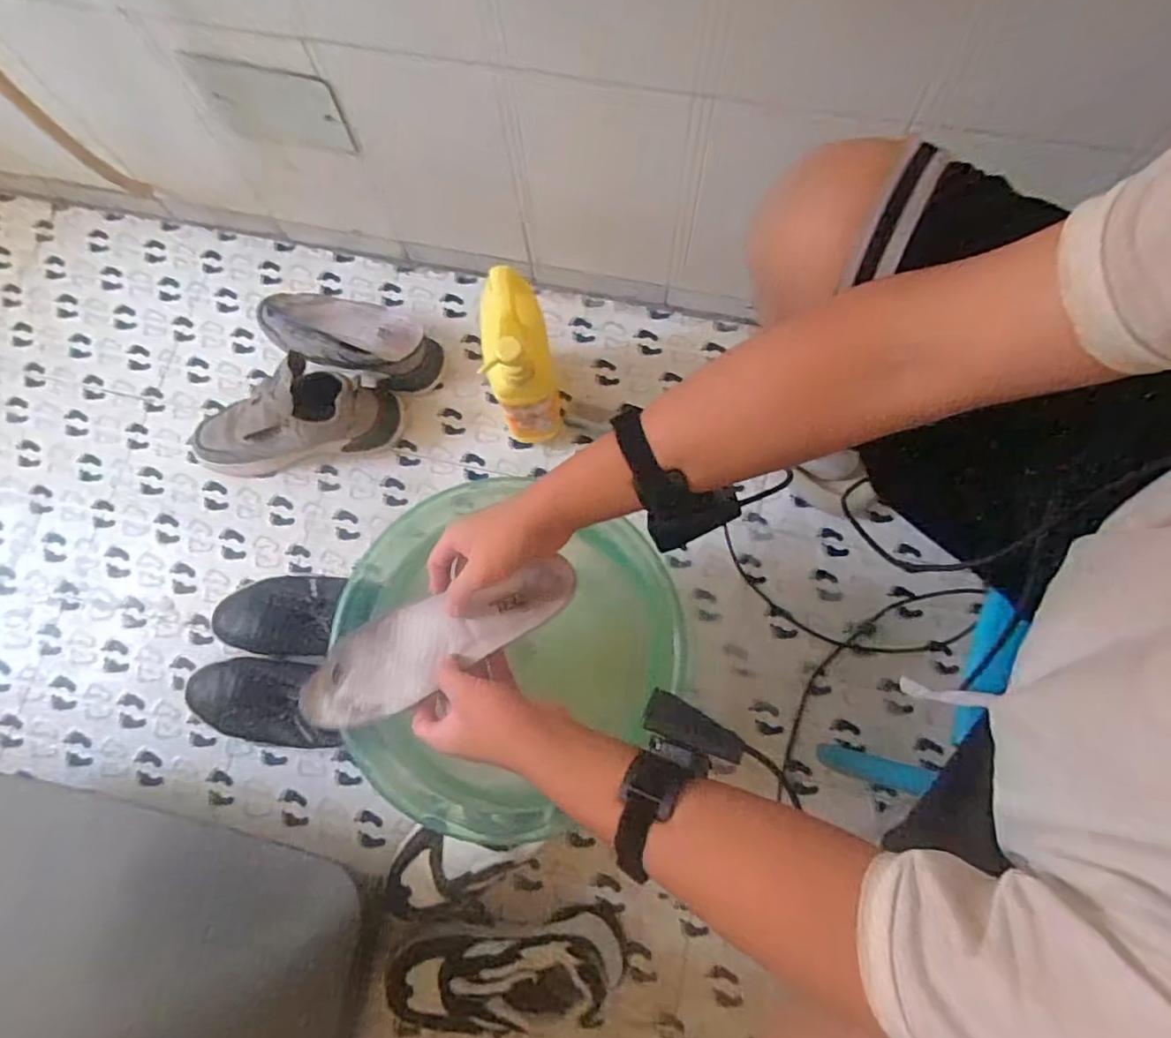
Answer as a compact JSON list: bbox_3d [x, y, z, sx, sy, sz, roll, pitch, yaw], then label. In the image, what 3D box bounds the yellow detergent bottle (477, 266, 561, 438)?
[{"bbox_3d":[-0.082,-0.200,0.769,0.075,0.216,0.139,-6,75,1],"label":"yellow detergent bottle"}]

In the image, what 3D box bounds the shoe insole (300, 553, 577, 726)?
[{"bbox_3d":[-0.132,0.107,0.529,0.264,0.031,0.076,-26,77,5],"label":"shoe insole"}]

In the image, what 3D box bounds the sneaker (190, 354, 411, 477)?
[{"bbox_3d":[-0.410,-0.137,0.854,0.277,0.131,0.089,-14,76,-2],"label":"sneaker"}]

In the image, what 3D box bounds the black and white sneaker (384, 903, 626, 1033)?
[{"bbox_3d":[-0.084,0.500,0.683,0.257,0.119,0.097,-7,76,0],"label":"black and white sneaker"}]

